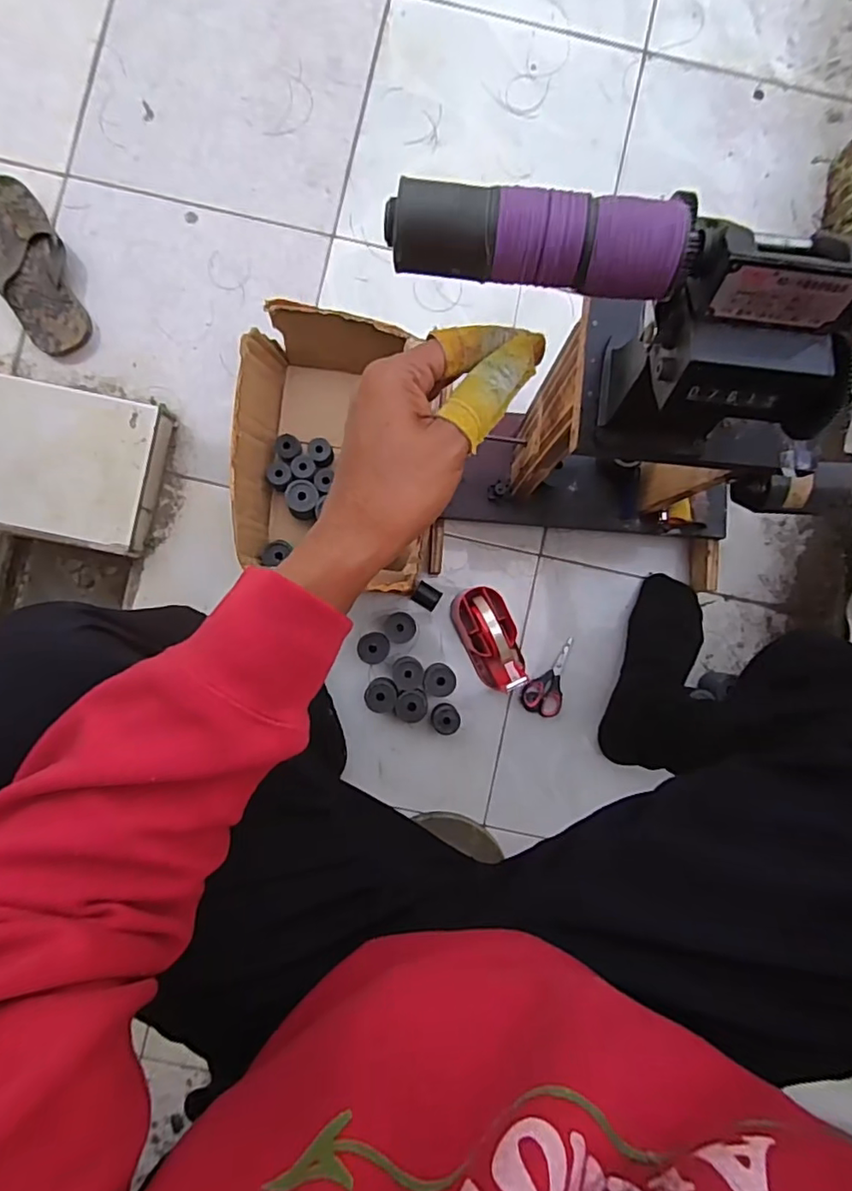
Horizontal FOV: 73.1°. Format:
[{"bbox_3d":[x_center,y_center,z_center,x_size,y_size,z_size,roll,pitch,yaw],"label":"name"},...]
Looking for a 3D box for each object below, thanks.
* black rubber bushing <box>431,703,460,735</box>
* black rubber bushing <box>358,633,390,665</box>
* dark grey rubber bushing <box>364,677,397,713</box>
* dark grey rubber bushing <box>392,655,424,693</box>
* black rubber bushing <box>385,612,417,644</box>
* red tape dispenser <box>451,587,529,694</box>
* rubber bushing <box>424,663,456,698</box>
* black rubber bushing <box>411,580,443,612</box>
[{"bbox_3d":[0.027,0.176,0.825,0.039,0.049,0.039,0,88,-3],"label":"black rubber bushing"},{"bbox_3d":[-0.074,0.074,0.814,0.043,0.044,0.043,0,88,-3],"label":"black rubber bushing"},{"bbox_3d":[-0.064,0.139,0.815,0.043,0.044,0.047,16,87,-2],"label":"dark grey rubber bushing"},{"bbox_3d":[-0.026,0.111,0.822,0.043,0.050,0.043,-7,88,-3],"label":"dark grey rubber bushing"},{"bbox_3d":[-0.036,0.046,0.820,0.042,0.042,0.043,0,88,-3],"label":"black rubber bushing"},{"bbox_3d":[0.092,0.060,0.794,0.069,0.109,0.149,-28,89,-4],"label":"red tape dispenser"},{"bbox_3d":[0.019,0.120,0.821,0.046,0.052,0.042,0,88,-3],"label":"rubber bushing"},{"bbox_3d":[0.001,0.001,0.832,0.038,0.025,0.032,30,86,-1],"label":"black rubber bushing"}]

